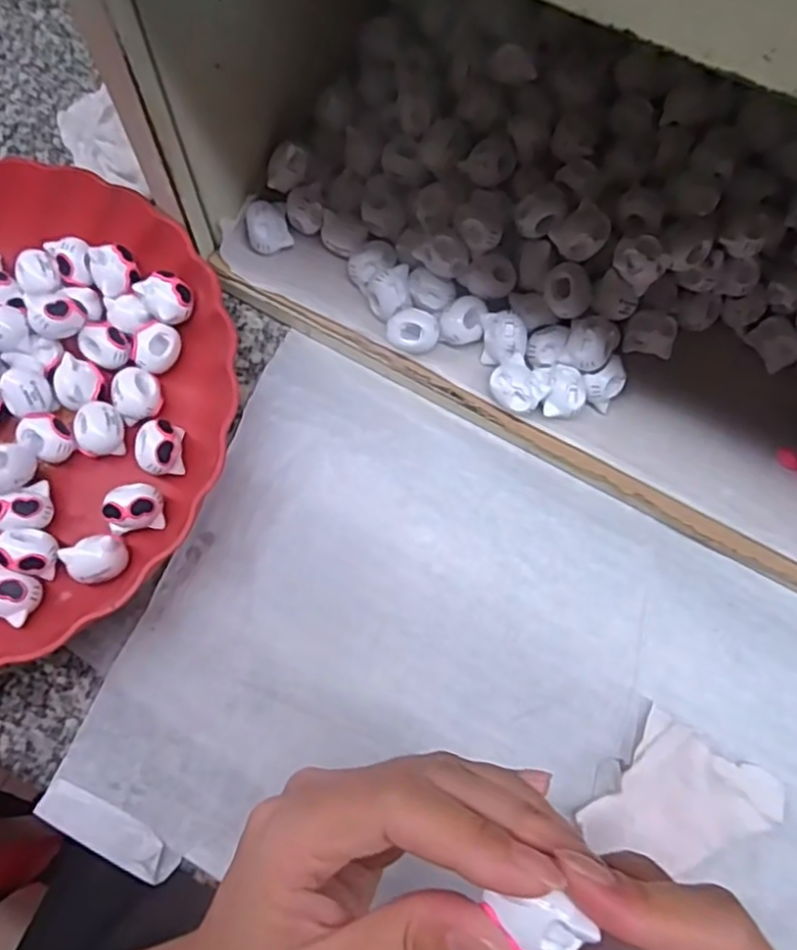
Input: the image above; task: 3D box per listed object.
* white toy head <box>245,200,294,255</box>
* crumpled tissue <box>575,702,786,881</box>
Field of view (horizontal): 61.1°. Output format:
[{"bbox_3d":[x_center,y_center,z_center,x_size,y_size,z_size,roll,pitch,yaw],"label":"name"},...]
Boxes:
[{"bbox_3d":[-0.069,-0.131,0.354,0.022,0.017,0.021,-20,72,-7],"label":"white toy head"},{"bbox_3d":[0.122,0.139,0.282,0.070,0.012,0.061,30,73,9],"label":"crumpled tissue"}]

